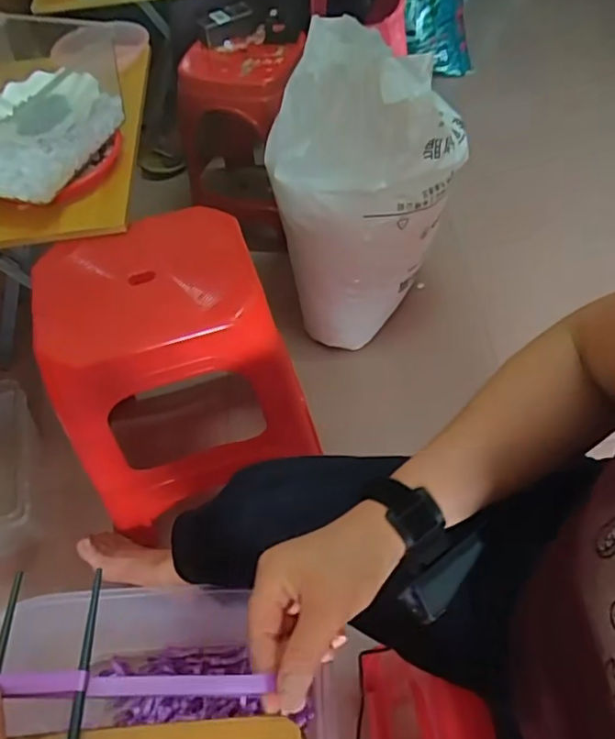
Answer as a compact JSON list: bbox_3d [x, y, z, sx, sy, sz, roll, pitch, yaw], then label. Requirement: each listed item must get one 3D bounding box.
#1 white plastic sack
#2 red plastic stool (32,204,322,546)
[{"bbox_3d":[0.126,-0.363,1.203,0.340,0.576,0.269,-21,55,-11],"label":"white plastic sack"},{"bbox_3d":[-0.213,0.007,0.974,0.344,0.417,0.295,-17,54,-8],"label":"red plastic stool"}]

